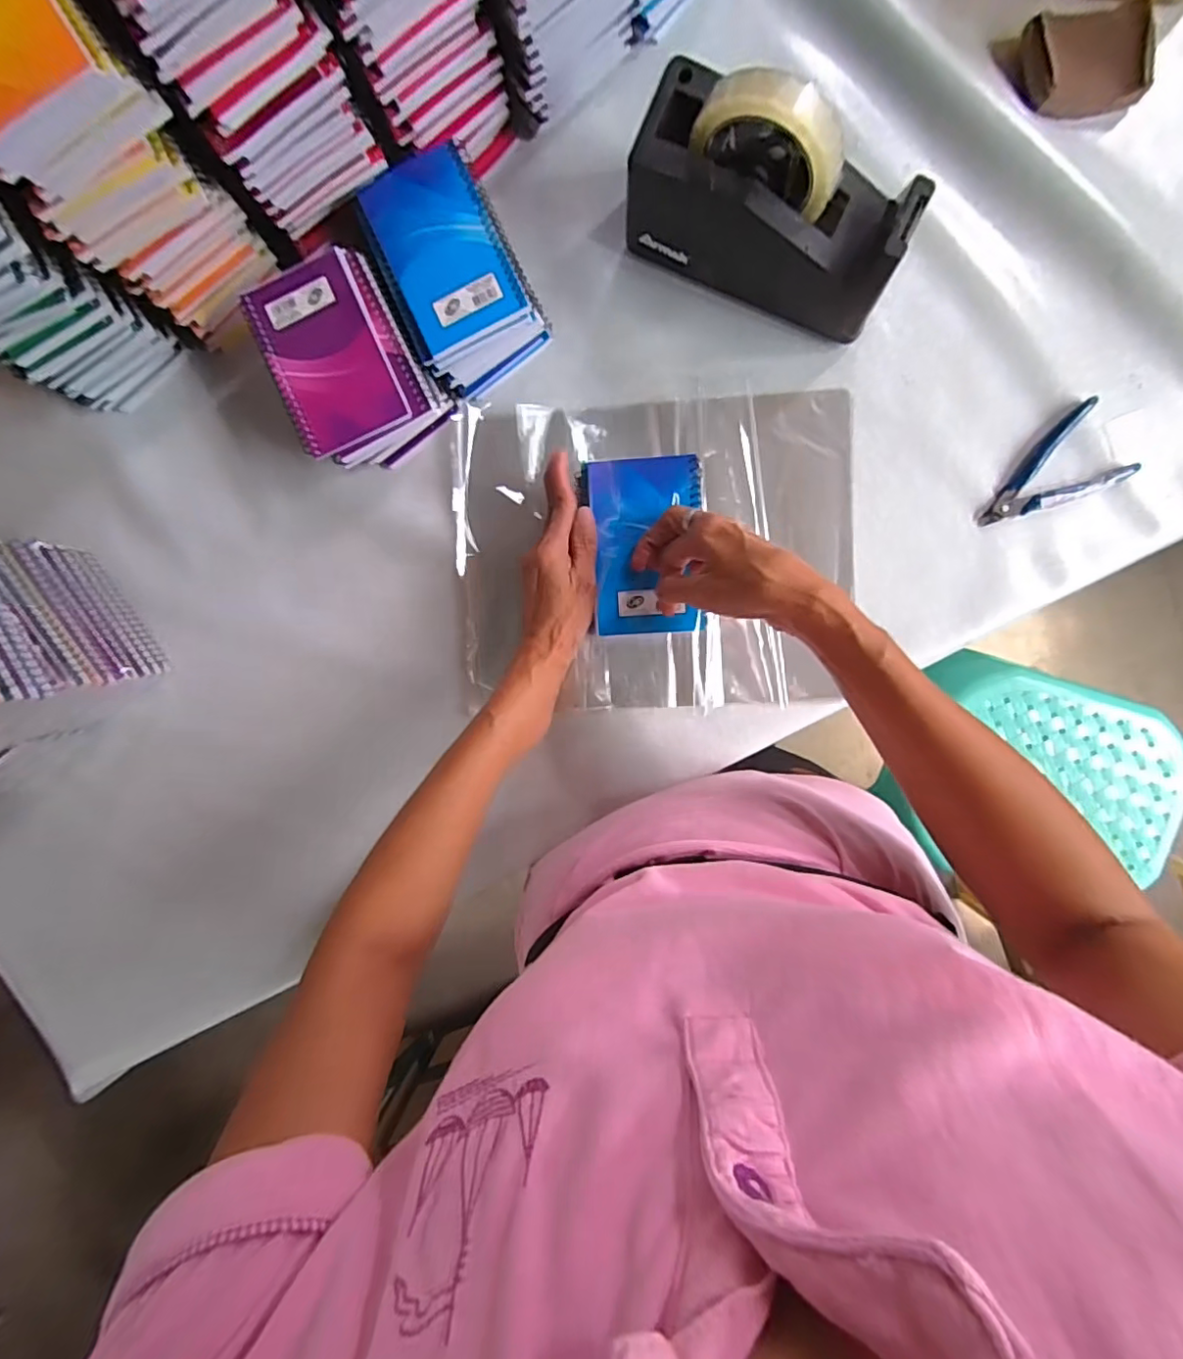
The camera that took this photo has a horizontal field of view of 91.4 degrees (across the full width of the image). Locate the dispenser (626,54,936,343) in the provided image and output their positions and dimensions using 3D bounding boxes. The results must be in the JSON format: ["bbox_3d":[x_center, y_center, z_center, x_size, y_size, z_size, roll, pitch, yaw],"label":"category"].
[{"bbox_3d":[0.129,-0.341,0.414,0.199,0.128,0.075,24,94,1],"label":"dispenser"}]

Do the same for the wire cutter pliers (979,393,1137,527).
[{"bbox_3d":[0.371,-0.161,0.464,0.116,0.017,0.068,-38,91,4],"label":"wire cutter pliers"}]

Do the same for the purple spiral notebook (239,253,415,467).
[{"bbox_3d":[-0.202,-0.250,0.438,0.084,0.014,0.146,-22,92,4],"label":"purple spiral notebook"}]

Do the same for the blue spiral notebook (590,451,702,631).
[{"bbox_3d":[0.042,-0.101,0.438,0.081,0.015,0.130,-3,92,3],"label":"blue spiral notebook"}]

